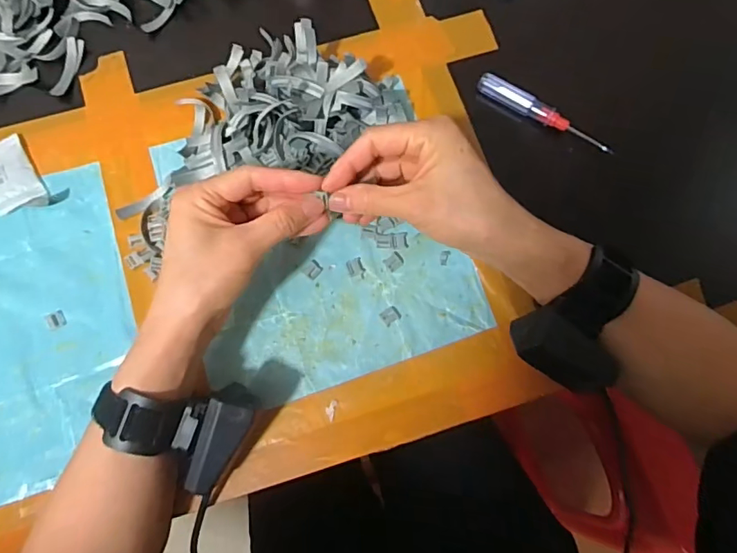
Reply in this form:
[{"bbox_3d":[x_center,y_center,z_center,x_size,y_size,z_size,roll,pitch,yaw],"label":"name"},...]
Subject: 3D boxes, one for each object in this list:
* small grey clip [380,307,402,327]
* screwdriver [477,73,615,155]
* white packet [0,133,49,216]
[{"bbox_3d":[0.017,0.030,0.386,0.014,0.004,0.012,-34,78,-7],"label":"small grey clip"},{"bbox_3d":[0.144,-0.133,0.418,0.120,0.015,0.013,34,80,9],"label":"screwdriver"},{"bbox_3d":[-0.296,-0.081,0.417,0.040,0.010,0.071,-33,78,-6],"label":"white packet"}]

